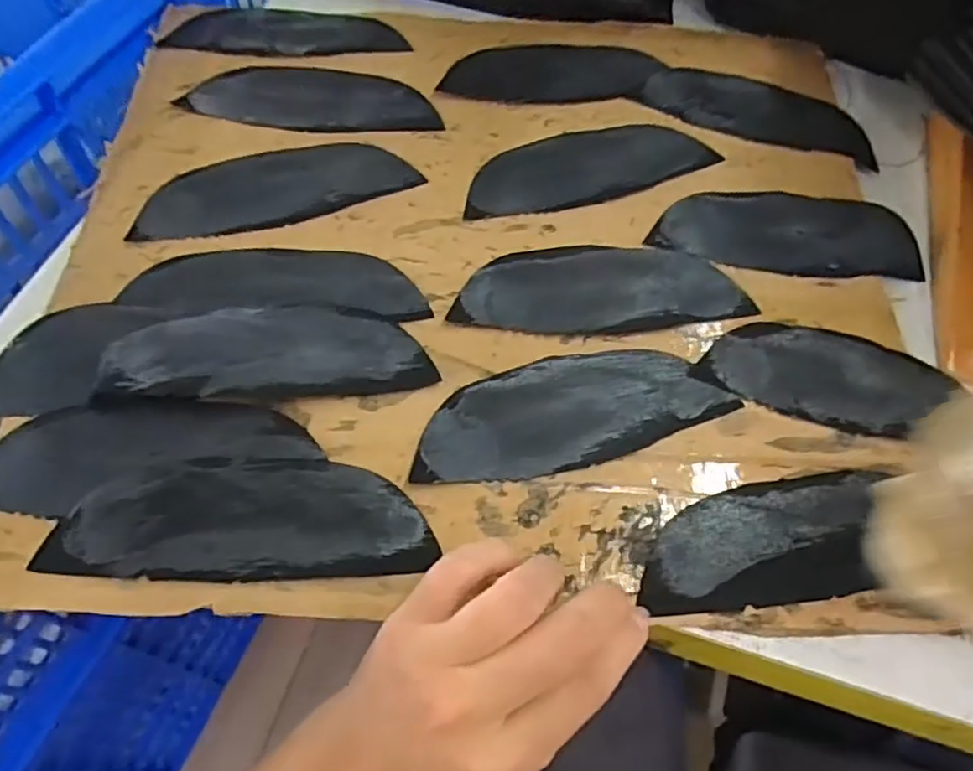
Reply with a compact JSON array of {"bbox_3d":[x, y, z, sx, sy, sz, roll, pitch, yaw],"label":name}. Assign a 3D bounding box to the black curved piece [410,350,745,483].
[{"bbox_3d":[0.036,0.010,0.283,0.133,0.004,0.049,-12,63,-10],"label":"black curved piece"}]

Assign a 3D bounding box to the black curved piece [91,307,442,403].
[{"bbox_3d":[-0.092,-0.016,0.283,0.131,0.013,0.043,-5,62,-7],"label":"black curved piece"}]

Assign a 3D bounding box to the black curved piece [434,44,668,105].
[{"bbox_3d":[0.038,-0.183,0.387,0.124,0.005,0.049,-2,62,-5],"label":"black curved piece"}]

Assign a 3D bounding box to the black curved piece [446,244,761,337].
[{"bbox_3d":[0.055,-0.046,0.315,0.135,0.004,0.051,2,61,-3],"label":"black curved piece"}]

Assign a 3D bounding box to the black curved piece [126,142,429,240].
[{"bbox_3d":[-0.106,-0.101,0.338,0.135,0.005,0.047,-14,63,-11],"label":"black curved piece"}]

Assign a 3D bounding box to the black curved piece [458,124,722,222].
[{"bbox_3d":[0.053,-0.116,0.354,0.135,0.004,0.049,-14,63,-11],"label":"black curved piece"}]

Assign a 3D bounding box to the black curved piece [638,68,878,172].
[{"bbox_3d":[0.156,-0.156,0.381,0.130,0.005,0.047,16,62,5],"label":"black curved piece"}]

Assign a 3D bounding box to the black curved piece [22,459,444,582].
[{"bbox_3d":[-0.092,0.050,0.254,0.137,0.004,0.047,-1,62,-4],"label":"black curved piece"}]

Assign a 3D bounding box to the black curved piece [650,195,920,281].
[{"bbox_3d":[0.152,-0.079,0.335,0.134,0.007,0.043,7,61,0],"label":"black curved piece"}]

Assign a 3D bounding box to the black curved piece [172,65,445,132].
[{"bbox_3d":[-0.095,-0.160,0.367,0.134,0.004,0.053,1,61,-3],"label":"black curved piece"}]

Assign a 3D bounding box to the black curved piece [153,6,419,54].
[{"bbox_3d":[-0.118,-0.213,0.400,0.138,0.011,0.058,2,61,-3],"label":"black curved piece"}]

